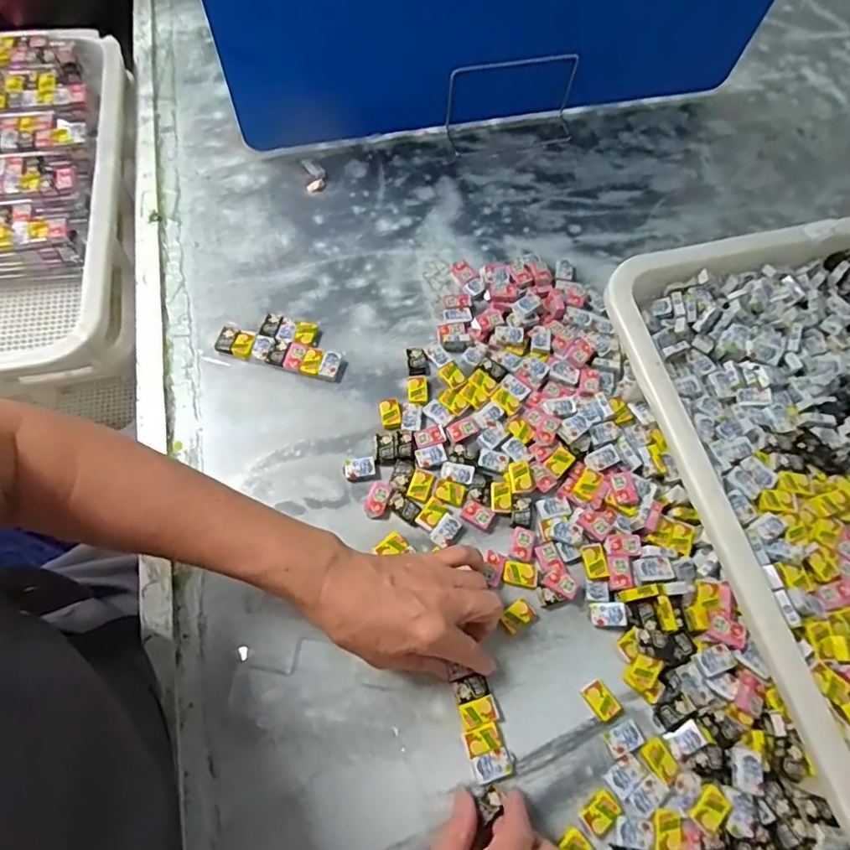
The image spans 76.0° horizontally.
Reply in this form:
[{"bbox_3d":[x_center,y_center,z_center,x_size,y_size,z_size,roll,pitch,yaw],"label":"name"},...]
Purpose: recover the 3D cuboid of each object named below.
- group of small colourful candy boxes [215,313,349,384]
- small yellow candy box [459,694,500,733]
[{"bbox_3d":[-0.131,-0.077,0.517,0.121,0.010,0.053,14,65,3],"label":"group of small colourful candy boxes"},{"bbox_3d":[0.039,0.208,0.393,0.027,0.004,0.017,-15,67,-10],"label":"small yellow candy box"}]

